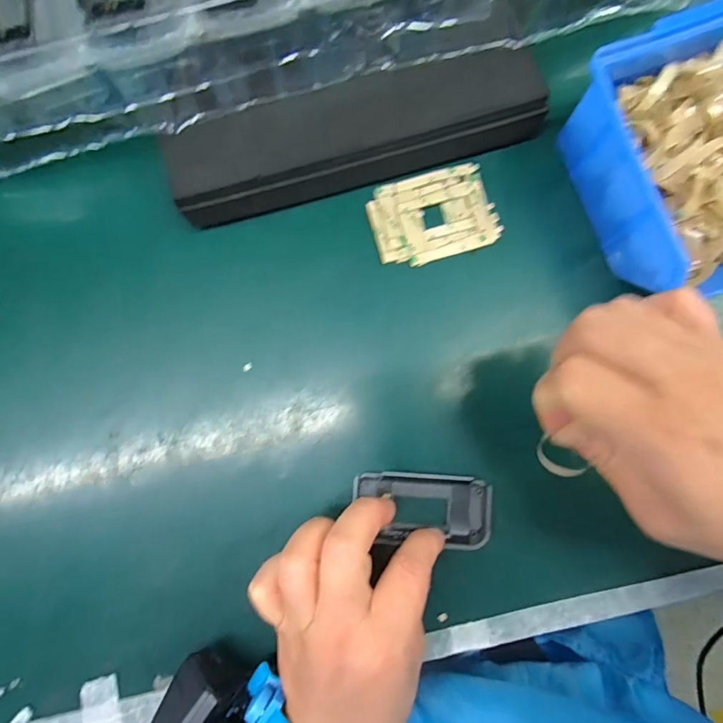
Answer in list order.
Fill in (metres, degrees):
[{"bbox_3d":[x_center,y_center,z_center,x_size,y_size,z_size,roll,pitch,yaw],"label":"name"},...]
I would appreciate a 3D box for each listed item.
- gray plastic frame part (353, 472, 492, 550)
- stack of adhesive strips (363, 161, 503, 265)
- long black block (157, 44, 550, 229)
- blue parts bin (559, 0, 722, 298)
[{"bbox_3d":[0.034,0.083,0.254,0.076,0.011,0.038,2,84,1],"label":"gray plastic frame part"},{"bbox_3d":[0.043,-0.088,0.274,0.073,0.004,0.053,-16,84,-1],"label":"stack of adhesive strips"},{"bbox_3d":[-0.004,-0.129,0.261,0.208,0.035,0.057,-16,84,-1],"label":"long black block"},{"bbox_3d":[0.188,-0.105,0.242,0.120,0.070,0.129,-20,84,-2],"label":"blue parts bin"}]

